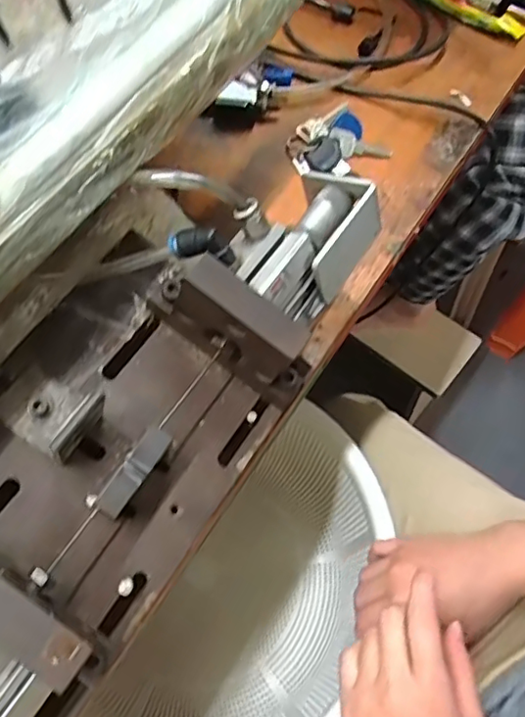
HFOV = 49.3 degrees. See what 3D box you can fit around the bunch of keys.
[{"bbox_3d":[0.059,-0.185,0.487,0.074,0.012,0.066,-29,66,-15],"label":"bunch of keys"}]

